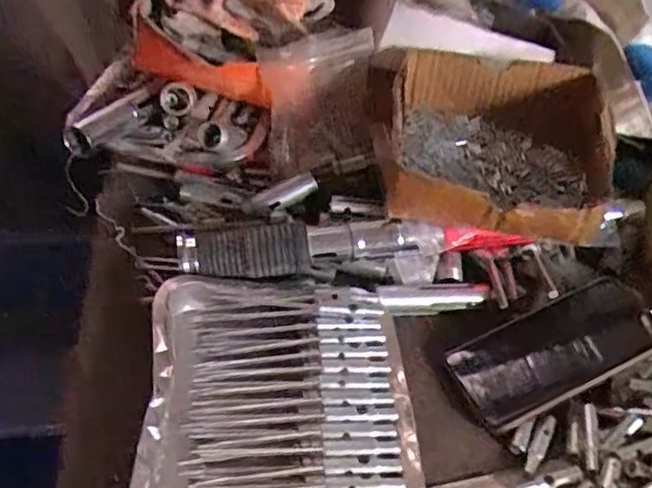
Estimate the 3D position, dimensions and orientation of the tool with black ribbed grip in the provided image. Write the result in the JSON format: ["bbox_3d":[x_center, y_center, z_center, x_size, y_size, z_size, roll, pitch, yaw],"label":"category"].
[{"bbox_3d":[-0.012,0.001,0.524,0.214,0.035,0.041,-5,46,-10],"label":"tool with black ribbed grip"}]

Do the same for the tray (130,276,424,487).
[{"bbox_3d":[-0.031,0.131,0.430,0.183,0.043,0.259,0,46,-6],"label":"tray"}]

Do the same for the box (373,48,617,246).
[{"bbox_3d":[0.139,-0.084,0.537,0.180,0.075,0.173,5,45,-1],"label":"box"}]

